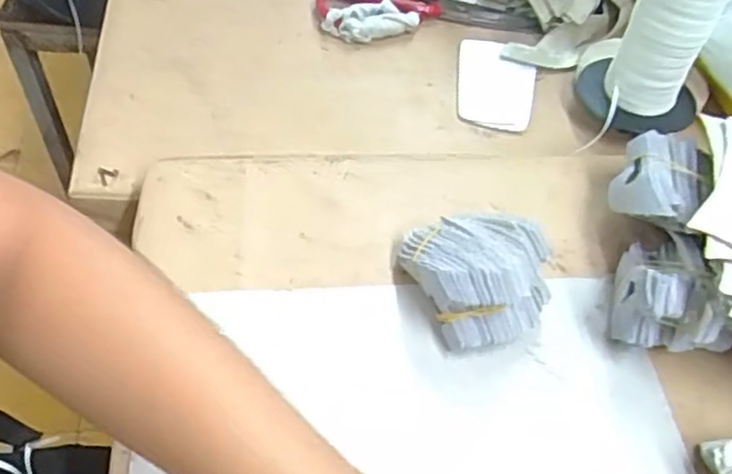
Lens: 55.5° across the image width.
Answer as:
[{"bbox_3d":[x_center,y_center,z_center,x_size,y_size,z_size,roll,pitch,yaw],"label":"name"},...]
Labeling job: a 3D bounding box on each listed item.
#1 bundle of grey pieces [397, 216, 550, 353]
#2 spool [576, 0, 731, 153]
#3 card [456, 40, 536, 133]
[{"bbox_3d":[0.068,0.019,0.421,0.072,0.049,0.088,-16,57,-17],"label":"bundle of grey pieces"},{"bbox_3d":[0.235,-0.170,0.520,0.094,0.193,0.096,25,55,12],"label":"spool"},{"bbox_3d":[0.113,-0.136,0.612,0.067,0.008,0.103,11,55,4],"label":"card"}]

